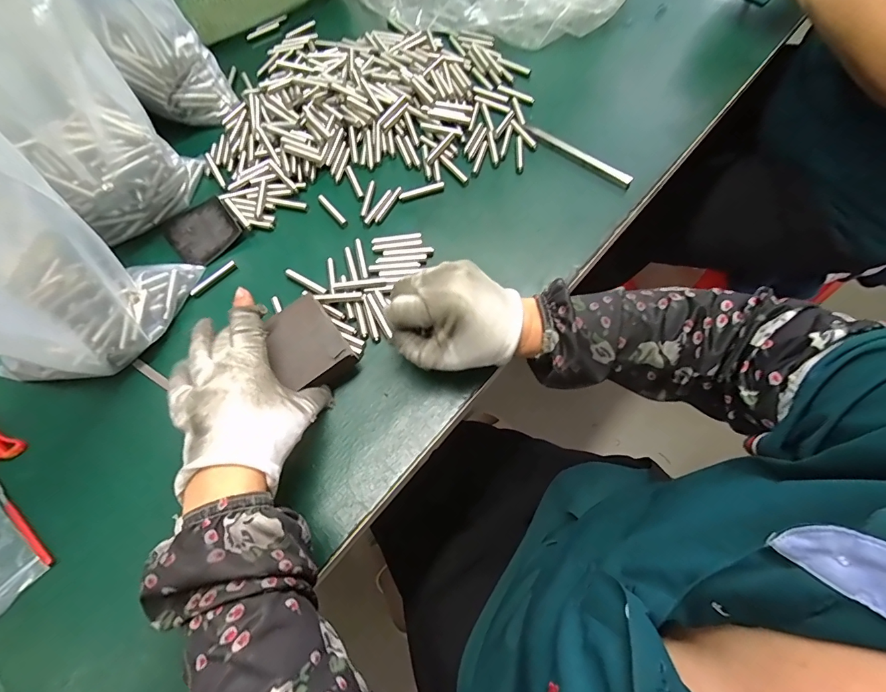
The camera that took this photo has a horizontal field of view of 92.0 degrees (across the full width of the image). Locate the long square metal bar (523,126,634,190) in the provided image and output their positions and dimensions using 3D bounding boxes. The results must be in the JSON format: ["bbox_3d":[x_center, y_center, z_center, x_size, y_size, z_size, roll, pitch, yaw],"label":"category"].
[{"bbox_3d":[0.140,-0.201,0.452,0.129,0.011,0.010,39,72,20],"label":"long square metal bar"}]

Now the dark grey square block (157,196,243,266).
[{"bbox_3d":[-0.243,-0.117,0.430,0.064,0.009,0.072,-38,68,-14],"label":"dark grey square block"}]

